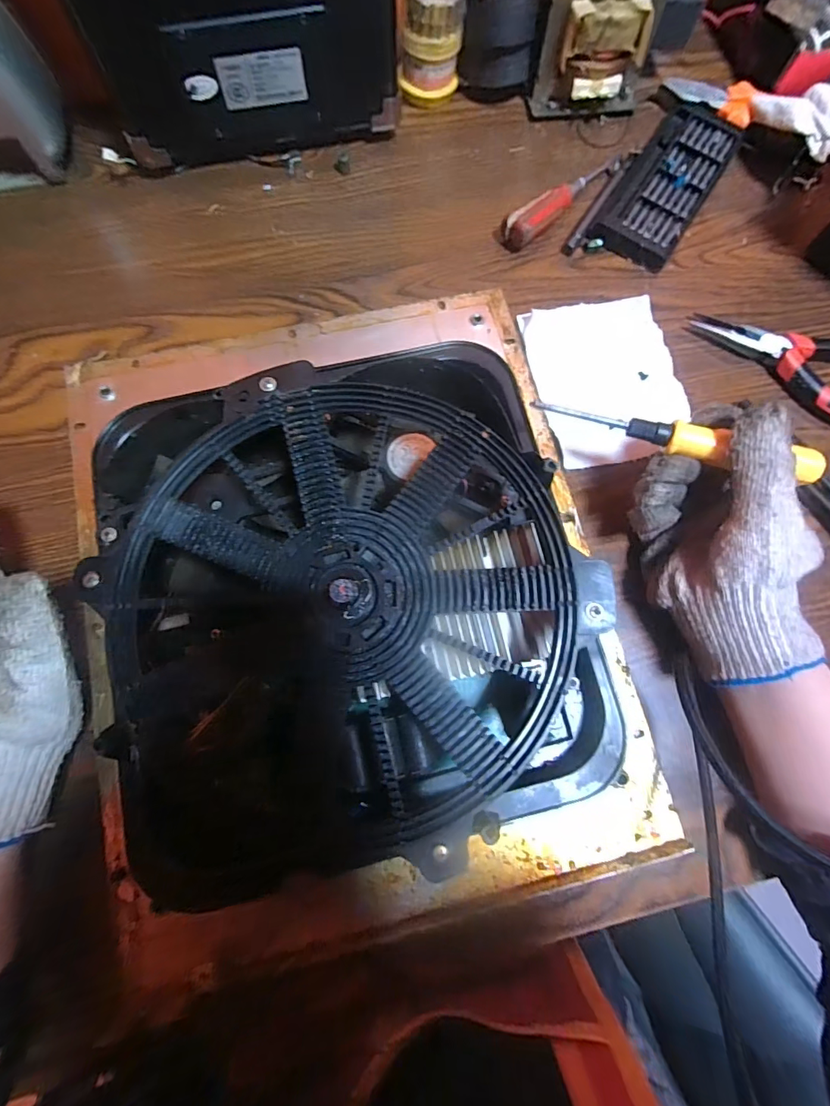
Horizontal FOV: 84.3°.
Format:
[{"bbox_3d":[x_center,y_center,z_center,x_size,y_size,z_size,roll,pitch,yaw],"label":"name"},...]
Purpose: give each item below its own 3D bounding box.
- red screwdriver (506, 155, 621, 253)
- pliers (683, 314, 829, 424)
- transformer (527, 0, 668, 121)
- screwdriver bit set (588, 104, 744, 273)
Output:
[{"bbox_3d":[0.120,-0.286,0.365,0.022,0.025,0.128,43,80,7],"label":"red screwdriver"},{"bbox_3d":[0.281,-0.145,0.338,0.154,0.017,0.060,29,78,5],"label":"pliers"},{"bbox_3d":[0.142,-0.414,0.364,0.094,0.081,0.076,0,78,-2],"label":"transformer"},{"bbox_3d":[0.206,-0.301,0.373,0.066,0.014,0.158,32,79,5],"label":"screwdriver bit set"}]

